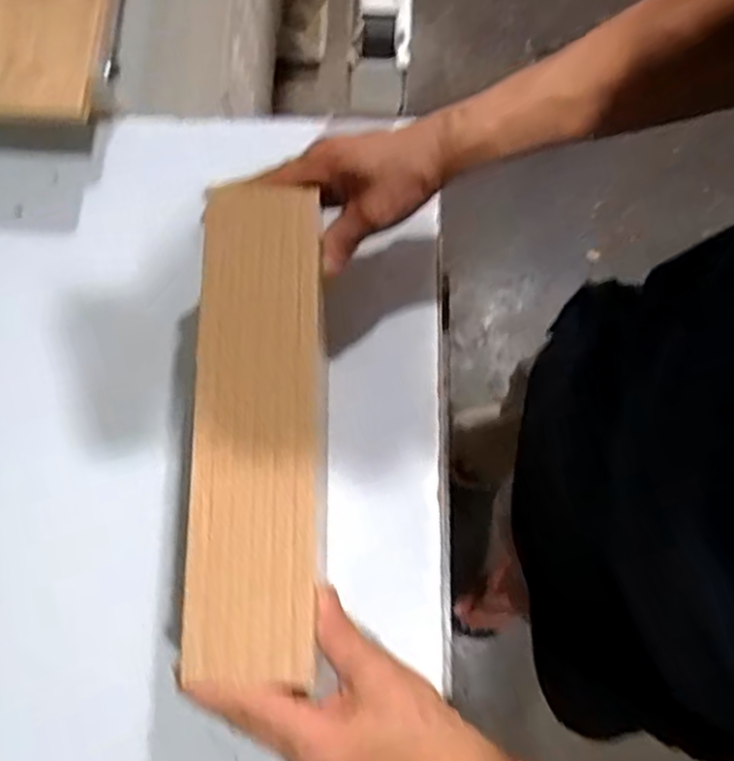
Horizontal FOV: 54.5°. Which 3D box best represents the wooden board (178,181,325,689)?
[{"bbox_3d":[-0.065,0.023,0.431,0.075,0.027,0.290,0,77,0],"label":"wooden board"}]

